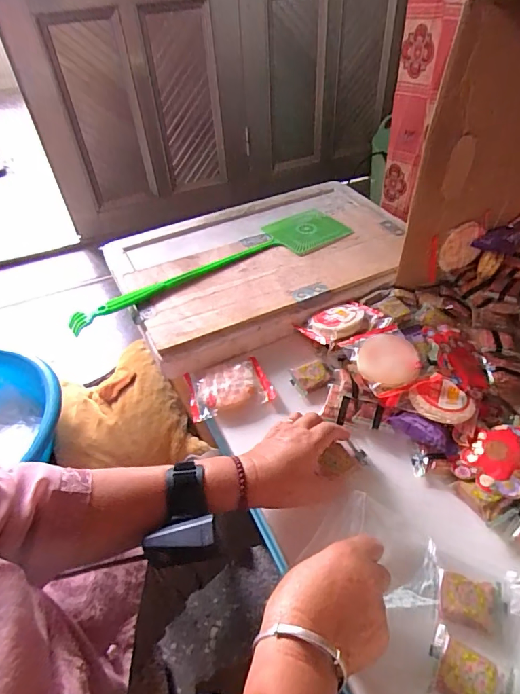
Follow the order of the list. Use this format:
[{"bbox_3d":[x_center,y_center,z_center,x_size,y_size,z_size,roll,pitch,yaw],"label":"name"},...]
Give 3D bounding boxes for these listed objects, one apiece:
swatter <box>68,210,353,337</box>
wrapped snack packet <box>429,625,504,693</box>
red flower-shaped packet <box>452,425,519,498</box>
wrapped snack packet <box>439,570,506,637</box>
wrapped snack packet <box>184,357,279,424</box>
[{"bbox_3d":[-0.068,-0.133,0.729,0.507,0.007,0.116,-27,49,-22],"label":"swatter"},{"bbox_3d":[0.171,0.268,0.356,0.054,0.019,0.048,16,48,19],"label":"wrapped snack packet"},{"bbox_3d":[0.270,0.125,0.477,0.092,0.023,0.071,-26,48,-21],"label":"red flower-shaped packet"},{"bbox_3d":[0.194,0.233,0.395,0.061,0.014,0.042,7,46,12],"label":"wrapped snack packet"},{"bbox_3d":[-0.044,0.054,0.597,0.110,0.019,0.087,-13,45,-9],"label":"wrapped snack packet"}]

